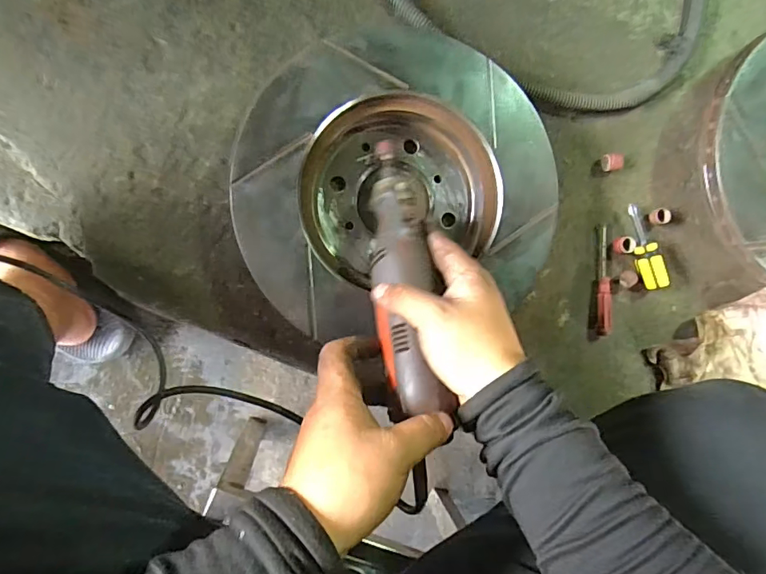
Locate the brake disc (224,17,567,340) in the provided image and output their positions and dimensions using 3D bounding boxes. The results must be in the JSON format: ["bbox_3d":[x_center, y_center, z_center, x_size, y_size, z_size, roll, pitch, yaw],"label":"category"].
[{"bbox_3d":[0.007,-0.087,0.398,0.245,0.047,0.217,-16,95,-8],"label":"brake disc"}]

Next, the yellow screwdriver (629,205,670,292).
[{"bbox_3d":[0.239,-0.036,0.450,0.018,0.024,0.079,-18,95,-7],"label":"yellow screwdriver"}]

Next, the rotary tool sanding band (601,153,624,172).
[{"bbox_3d":[0.209,-0.114,0.449,0.018,0.015,0.015,-12,92,-9],"label":"rotary tool sanding band"}]

